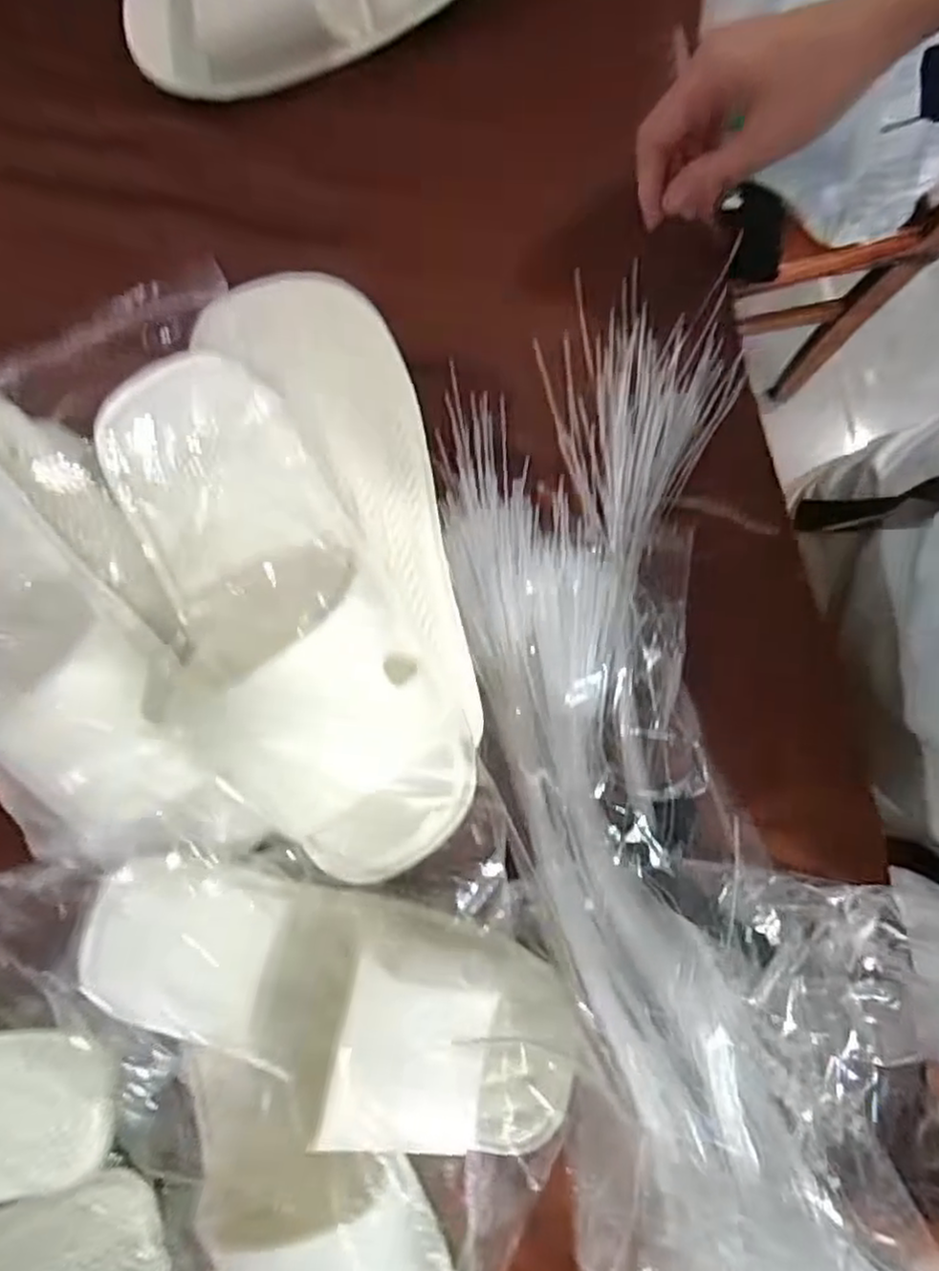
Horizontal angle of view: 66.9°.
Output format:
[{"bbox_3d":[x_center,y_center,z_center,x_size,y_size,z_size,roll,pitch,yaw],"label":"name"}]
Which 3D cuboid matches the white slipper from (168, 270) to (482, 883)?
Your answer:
[{"bbox_3d":[-0.079,-0.028,0.368,0.138,0.069,0.297,-10,80,-2],"label":"white slipper"}]

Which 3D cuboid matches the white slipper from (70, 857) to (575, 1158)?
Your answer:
[{"bbox_3d":[-0.069,0.185,0.363,0.246,0.042,0.101,17,80,3],"label":"white slipper"}]

